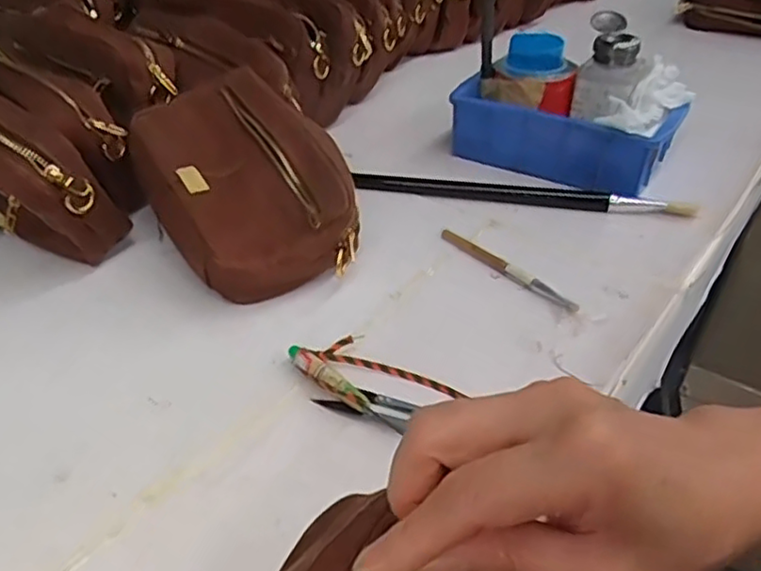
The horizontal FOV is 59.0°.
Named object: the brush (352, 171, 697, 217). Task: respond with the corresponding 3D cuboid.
[{"bbox_3d":[0.117,-0.080,0.576,0.285,0.012,0.016,8,38,9],"label":"brush"}]

